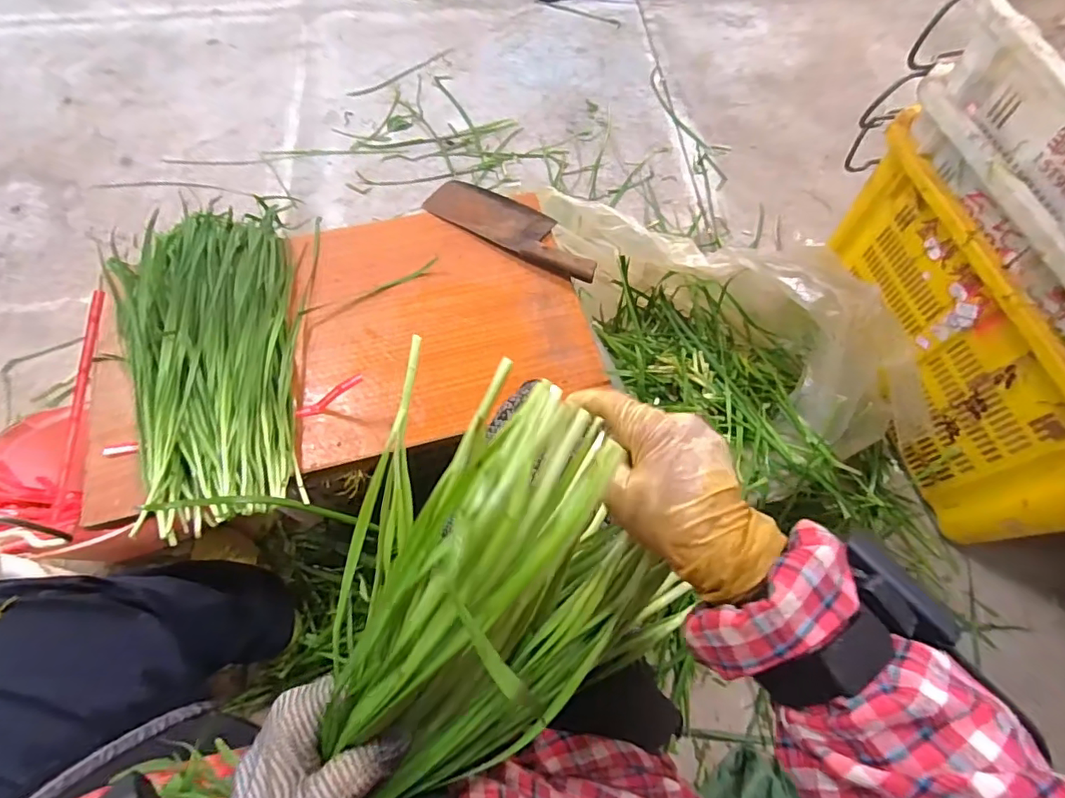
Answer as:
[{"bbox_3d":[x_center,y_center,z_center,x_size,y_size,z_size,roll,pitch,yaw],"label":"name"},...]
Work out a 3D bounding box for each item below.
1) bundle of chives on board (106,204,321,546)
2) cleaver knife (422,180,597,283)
[{"bbox_3d":[-0.377,-0.066,0.633,0.208,0.034,0.445,-10,66,-7],"label":"bundle of chives on board"},{"bbox_3d":[-0.025,-0.249,0.750,0.270,0.031,0.080,29,67,11],"label":"cleaver knife"}]

